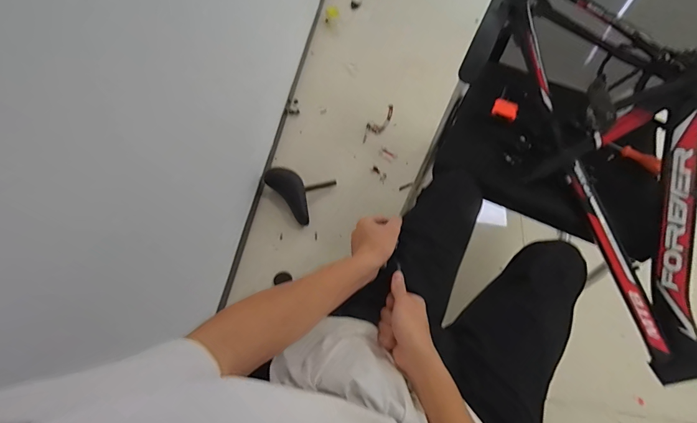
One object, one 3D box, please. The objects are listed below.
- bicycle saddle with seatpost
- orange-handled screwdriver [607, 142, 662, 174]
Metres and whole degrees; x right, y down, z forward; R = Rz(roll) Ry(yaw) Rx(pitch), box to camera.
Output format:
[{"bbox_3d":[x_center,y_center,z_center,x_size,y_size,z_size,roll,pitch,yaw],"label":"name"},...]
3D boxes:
[{"bbox_3d":[-0.152,-0.048,1.185,0.235,0.143,0.191,-6,61,-7],"label":"bicycle saddle with seatpost"},{"bbox_3d":[0.650,-0.128,0.812,0.023,0.025,0.125,-21,43,-11],"label":"orange-handled screwdriver"}]

